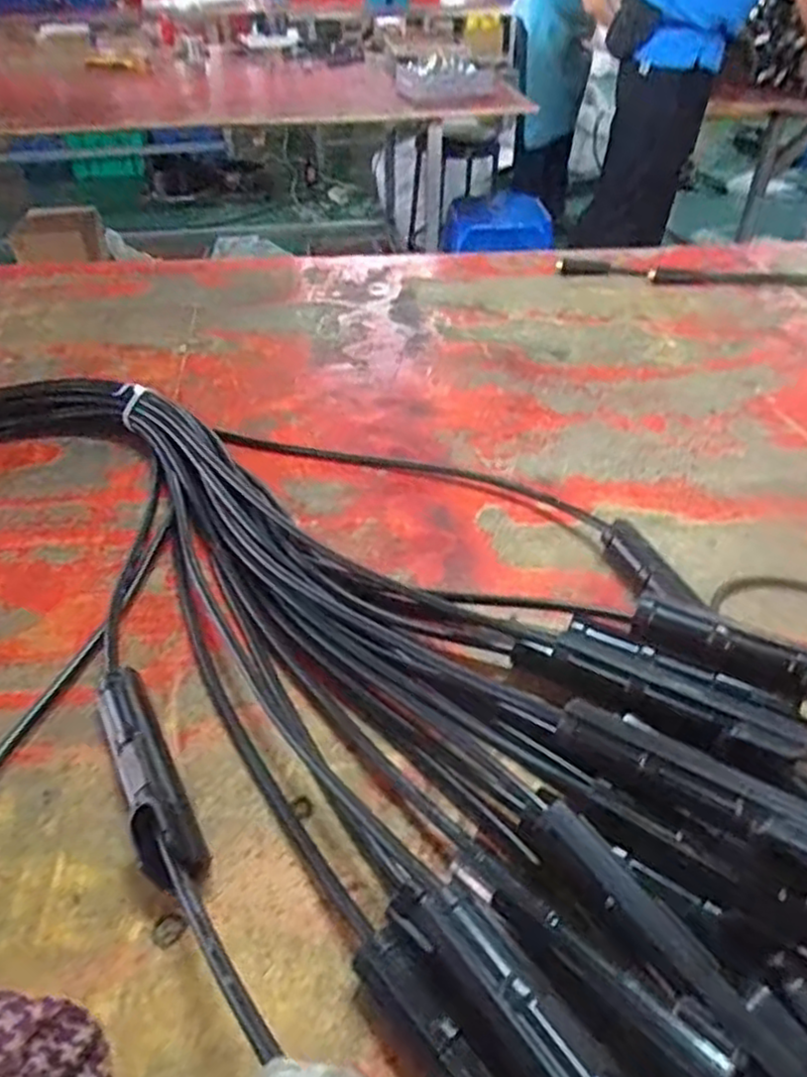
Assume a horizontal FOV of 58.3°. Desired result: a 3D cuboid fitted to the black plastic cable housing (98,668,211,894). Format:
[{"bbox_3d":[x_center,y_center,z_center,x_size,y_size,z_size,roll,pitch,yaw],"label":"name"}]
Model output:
[{"bbox_3d":[-0.158,0.144,0.444,0.033,0.039,0.160,-22,46,-21],"label":"black plastic cable housing"}]

